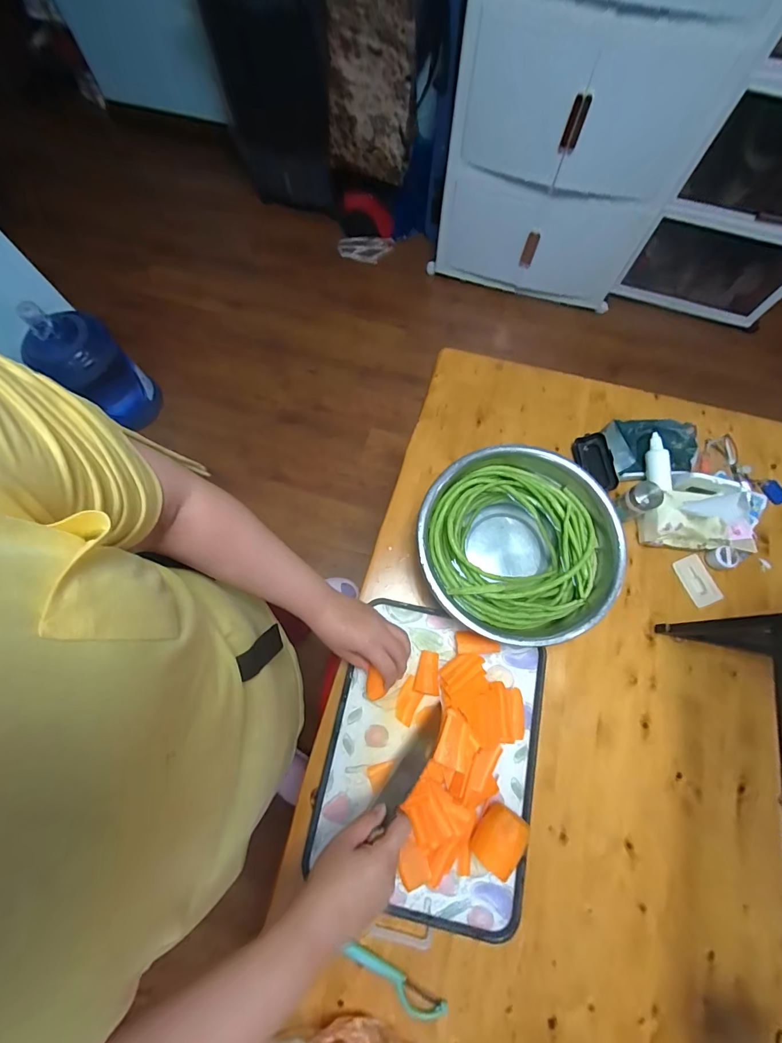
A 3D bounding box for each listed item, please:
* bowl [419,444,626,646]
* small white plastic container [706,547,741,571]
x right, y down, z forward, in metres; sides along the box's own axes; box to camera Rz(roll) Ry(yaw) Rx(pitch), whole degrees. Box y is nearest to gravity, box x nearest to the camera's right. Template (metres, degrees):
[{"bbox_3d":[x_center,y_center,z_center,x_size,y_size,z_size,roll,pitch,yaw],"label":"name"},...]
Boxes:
[{"bbox_3d":[0.186,0.038,0.608,0.273,0.112,0.278,0,72,0],"label":"bowl"},{"bbox_3d":[0.537,0.060,0.636,0.036,0.029,0.034,0,72,0],"label":"small white plastic container"}]

